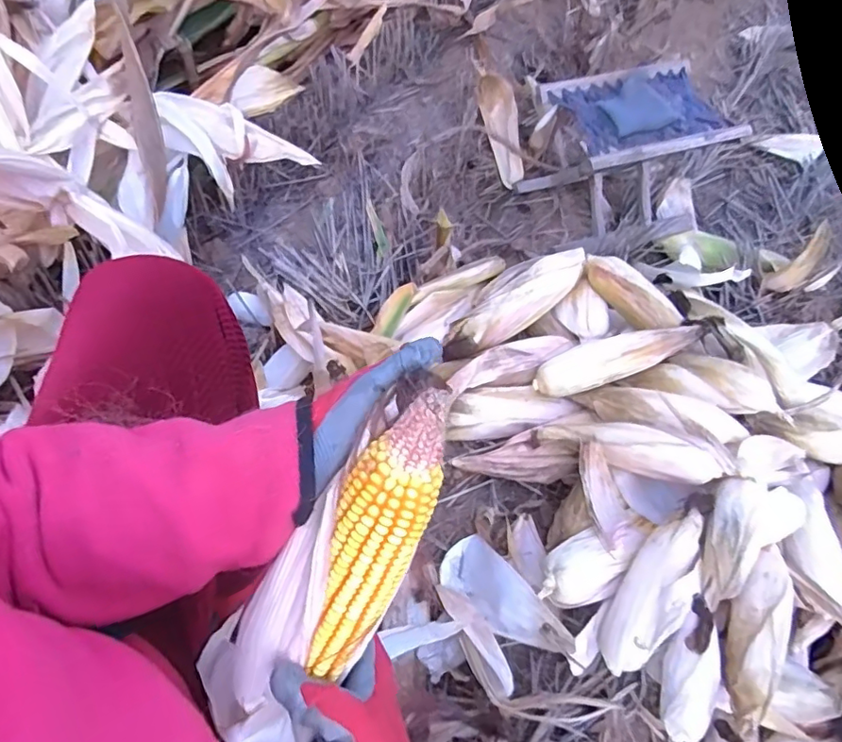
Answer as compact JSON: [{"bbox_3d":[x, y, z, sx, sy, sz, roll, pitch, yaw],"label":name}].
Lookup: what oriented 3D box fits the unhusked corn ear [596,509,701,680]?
[{"bbox_3d":[0.271,0.252,0.629,0.063,0.051,0.198,30,86,13],"label":"unhusked corn ear"}]

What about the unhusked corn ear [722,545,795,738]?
[{"bbox_3d":[0.375,0.290,0.617,0.063,0.058,0.216,32,64,13],"label":"unhusked corn ear"}]

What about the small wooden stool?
[{"bbox_3d":[0.361,-0.359,0.956,0.308,0.232,0.264,-16,63,-13],"label":"small wooden stool"}]

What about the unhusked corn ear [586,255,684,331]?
[{"bbox_3d":[0.314,-0.115,0.830,0.056,0.053,0.165,-36,69,-21],"label":"unhusked corn ear"}]

